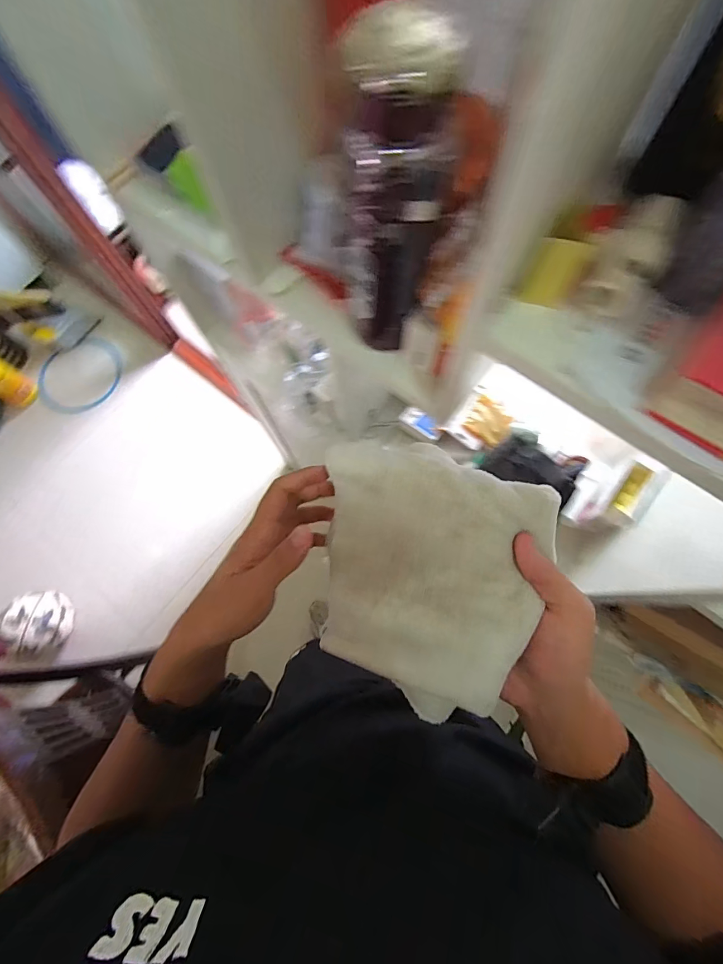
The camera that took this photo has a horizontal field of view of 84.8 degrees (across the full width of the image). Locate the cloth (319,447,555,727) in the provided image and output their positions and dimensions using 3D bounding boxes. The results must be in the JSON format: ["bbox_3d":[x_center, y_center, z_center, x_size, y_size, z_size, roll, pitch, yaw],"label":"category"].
[{"bbox_3d":[0.046,0.076,0.293,0.157,0.027,0.195,8,100,24],"label":"cloth"}]

